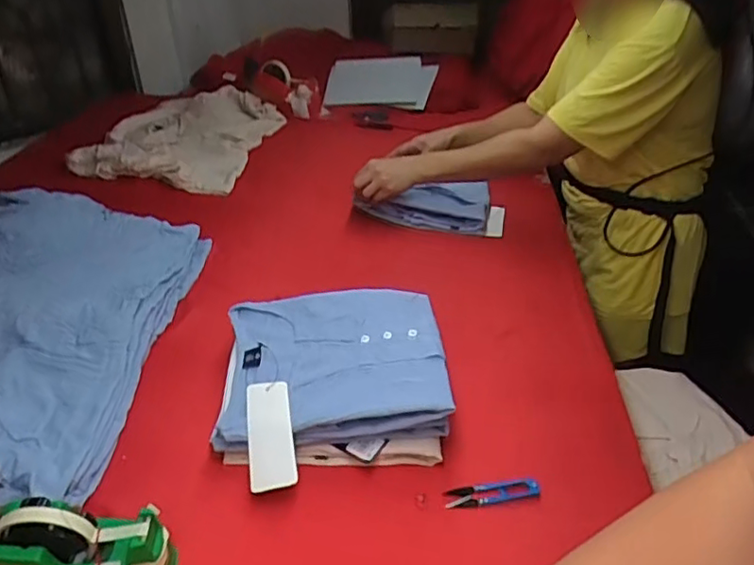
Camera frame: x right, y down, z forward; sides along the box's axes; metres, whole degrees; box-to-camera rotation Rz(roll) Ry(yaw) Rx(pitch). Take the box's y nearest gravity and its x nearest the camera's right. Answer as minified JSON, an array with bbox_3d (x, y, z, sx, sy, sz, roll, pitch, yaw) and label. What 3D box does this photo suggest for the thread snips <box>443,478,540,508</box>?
[{"bbox_3d":[0.124,0.227,0.661,0.100,0.013,0.024,-6,34,-6],"label":"thread snips"}]

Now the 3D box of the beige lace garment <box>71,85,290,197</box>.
[{"bbox_3d":[-0.432,-0.349,1.415,0.348,0.076,0.496,4,34,9],"label":"beige lace garment"}]

